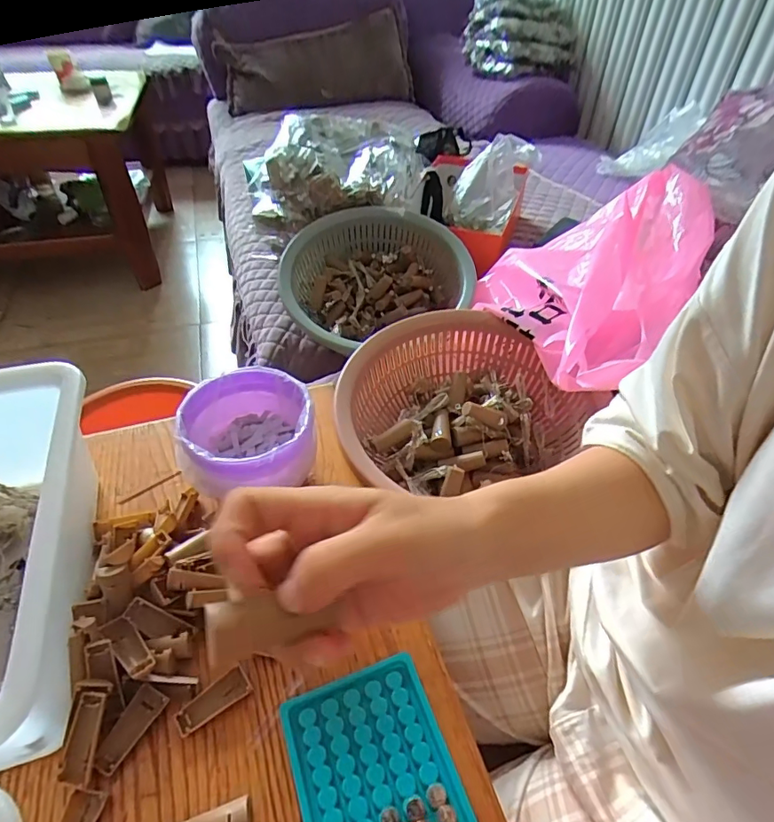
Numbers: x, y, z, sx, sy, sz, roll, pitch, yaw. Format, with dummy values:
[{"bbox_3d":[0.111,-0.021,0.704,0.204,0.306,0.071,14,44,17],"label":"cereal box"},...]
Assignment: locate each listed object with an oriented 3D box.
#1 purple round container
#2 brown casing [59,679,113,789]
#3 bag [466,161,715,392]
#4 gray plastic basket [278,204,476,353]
[{"bbox_3d":[-0.118,0.022,0.433,0.107,0.062,0.105,0,44,0],"label":"purple round container"},{"bbox_3d":[-0.190,0.201,0.314,0.020,0.009,0.056,2,71,1],"label":"brown casing"},{"bbox_3d":[0.233,-0.154,0.598,0.238,0.158,0.332,11,45,11],"label":"bag"},{"bbox_3d":[-0.013,-0.200,0.791,0.292,0.110,0.271,-8,63,-7],"label":"gray plastic basket"}]

